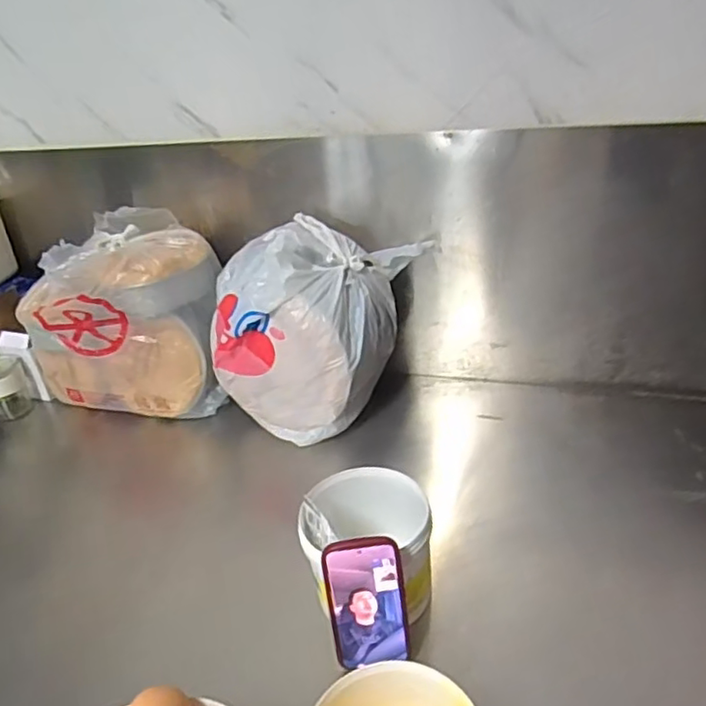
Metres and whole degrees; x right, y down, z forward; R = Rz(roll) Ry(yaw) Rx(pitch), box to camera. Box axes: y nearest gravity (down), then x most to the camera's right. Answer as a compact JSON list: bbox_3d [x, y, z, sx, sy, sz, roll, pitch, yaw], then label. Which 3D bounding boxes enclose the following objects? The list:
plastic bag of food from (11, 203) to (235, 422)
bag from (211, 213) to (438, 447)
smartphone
[{"bbox_3d":[-0.418,-0.063,1.116,0.349,0.317,0.179,-4,32,3],"label":"plastic bag of food"},{"bbox_3d":[-0.077,-0.049,1.020,0.322,0.316,0.191,1,32,12],"label":"bag"},{"bbox_3d":[0.016,0.270,0.659,0.082,0.152,0.009,-7,16,1],"label":"smartphone"}]

